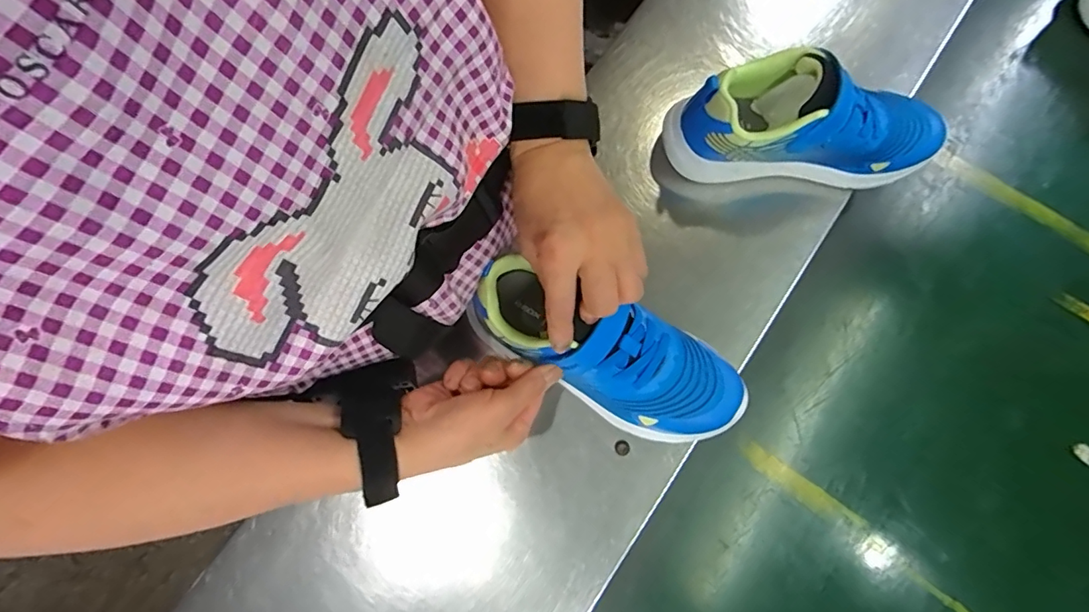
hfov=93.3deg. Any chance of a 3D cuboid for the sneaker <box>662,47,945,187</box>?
[{"bbox_3d":[0.219,-0.151,0.429,0.229,0.106,0.074,0,76,2],"label":"sneaker"}]

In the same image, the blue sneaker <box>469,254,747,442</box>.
[{"bbox_3d":[0.047,0.034,0.383,0.212,0.073,0.085,25,80,2],"label":"blue sneaker"}]

